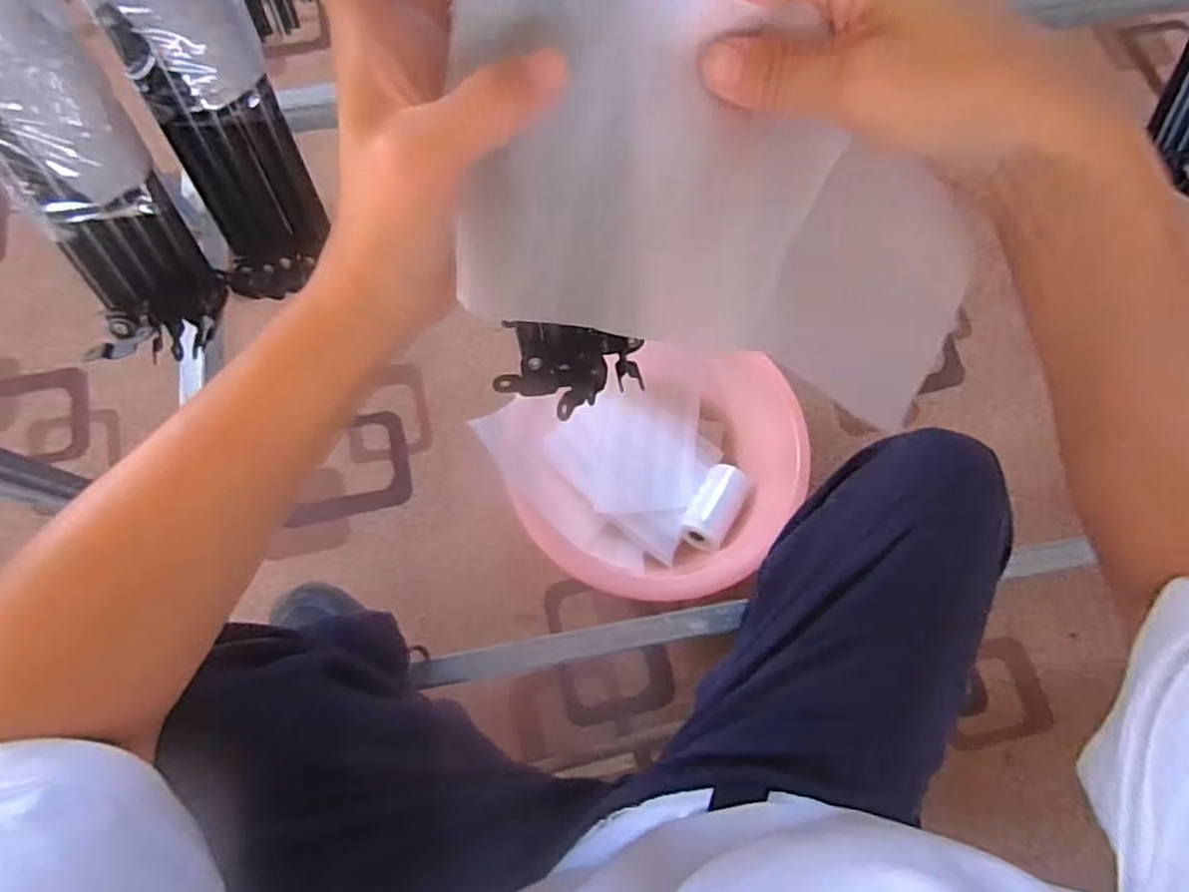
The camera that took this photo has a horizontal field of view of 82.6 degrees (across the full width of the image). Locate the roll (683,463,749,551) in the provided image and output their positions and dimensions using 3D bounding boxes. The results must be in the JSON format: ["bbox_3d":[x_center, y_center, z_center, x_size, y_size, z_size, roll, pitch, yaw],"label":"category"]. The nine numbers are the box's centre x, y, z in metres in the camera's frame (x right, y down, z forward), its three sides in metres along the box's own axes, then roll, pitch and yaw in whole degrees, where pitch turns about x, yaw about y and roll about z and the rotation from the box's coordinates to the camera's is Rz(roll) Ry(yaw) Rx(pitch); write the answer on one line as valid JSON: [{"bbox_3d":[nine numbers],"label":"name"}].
[{"bbox_3d":[0.161,0.079,0.894,0.059,0.056,0.119,28,74,9],"label":"roll"}]

